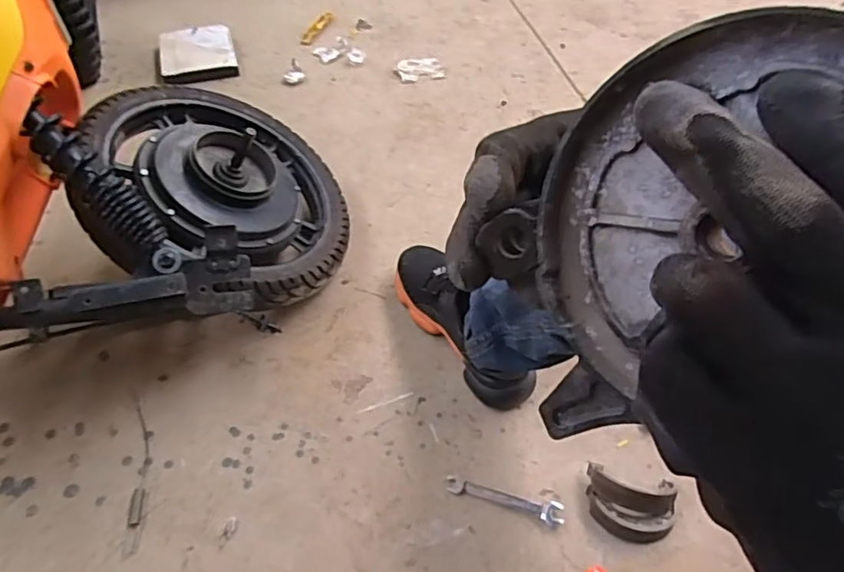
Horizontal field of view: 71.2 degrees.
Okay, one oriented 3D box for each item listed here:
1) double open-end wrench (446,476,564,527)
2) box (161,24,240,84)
[{"bbox_3d":[0.095,0.247,0.680,0.134,0.004,0.027,11,50,8],"label":"double open-end wrench"},{"bbox_3d":[-0.495,-0.511,1.295,0.165,0.034,0.193,-11,50,-11],"label":"box"}]

